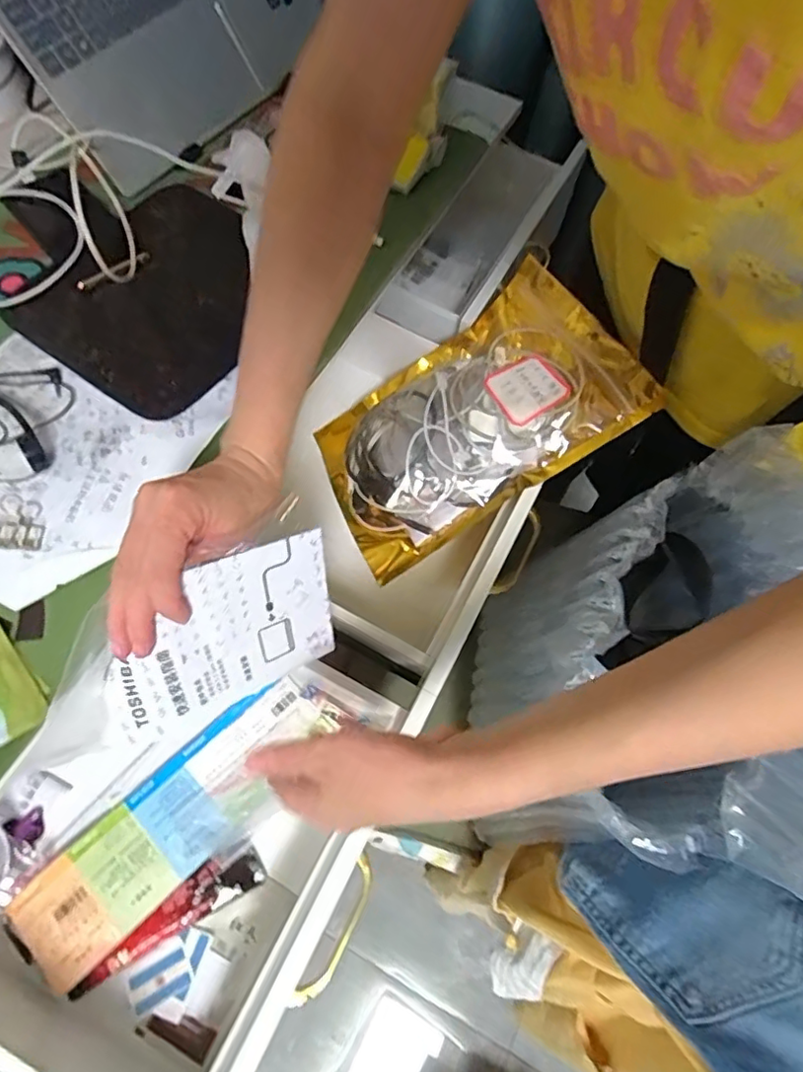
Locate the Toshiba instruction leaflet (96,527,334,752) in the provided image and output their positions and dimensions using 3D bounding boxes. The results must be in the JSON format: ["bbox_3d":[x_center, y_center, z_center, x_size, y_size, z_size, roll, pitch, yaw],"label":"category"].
[{"bbox_3d":[-0.111,0.062,0.357,0.149,0.104,0.012,-24,38,-24],"label":"Toshiba instruction leaflet"}]

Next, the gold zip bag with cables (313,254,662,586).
[{"bbox_3d":[0.058,-0.107,0.539,0.288,0.042,0.190,-35,63,13],"label":"gold zip bag with cables"}]

